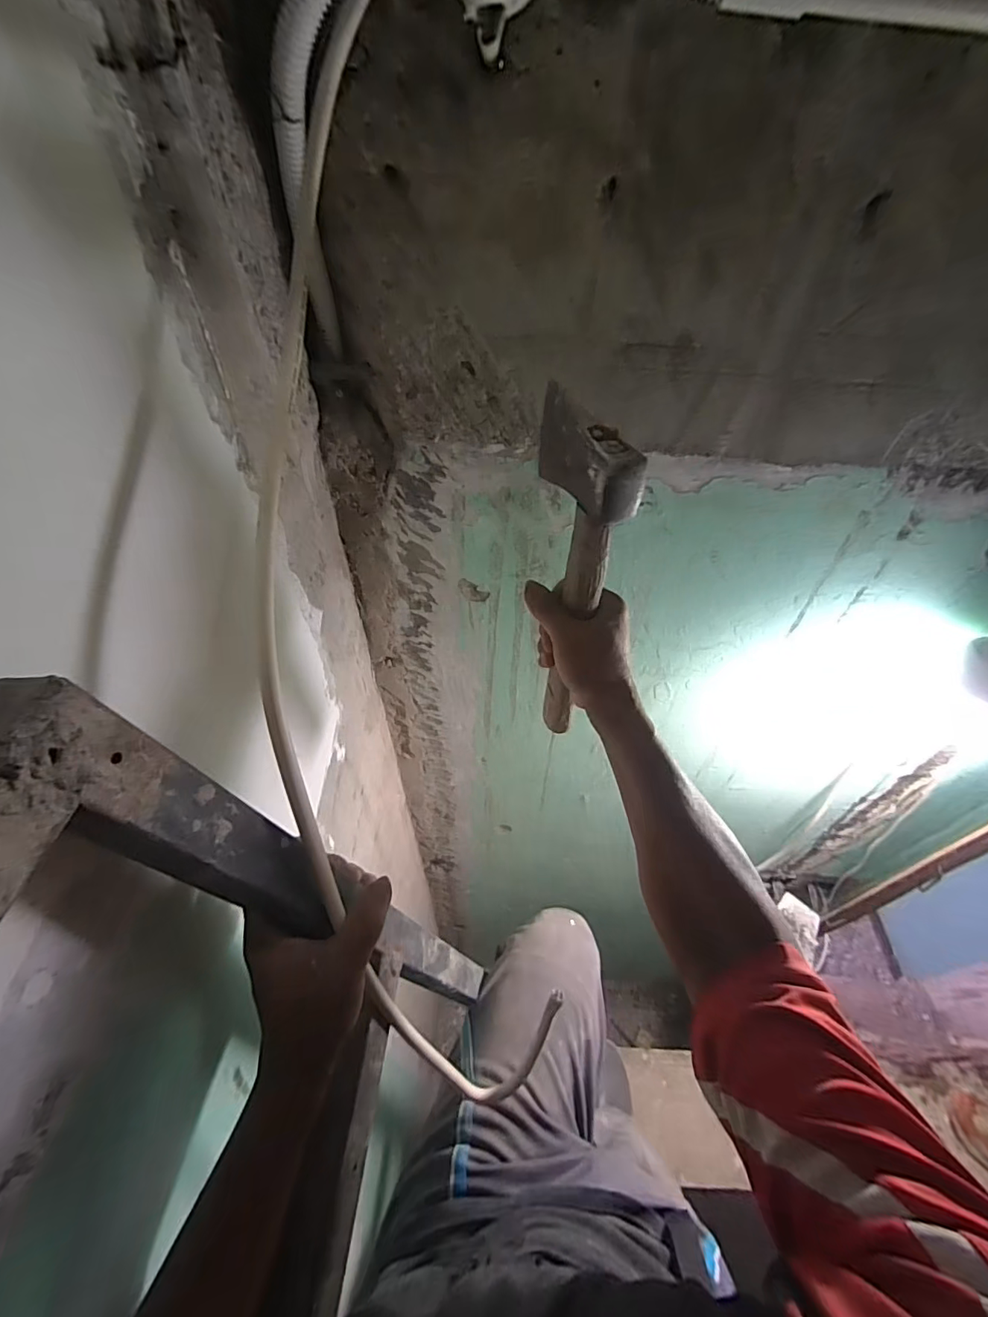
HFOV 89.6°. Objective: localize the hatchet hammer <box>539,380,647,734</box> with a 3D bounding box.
[{"bbox_3d":[0.061,-0.047,0.421,0.027,0.304,0.106,-17,45,-17],"label":"hatchet hammer"}]

